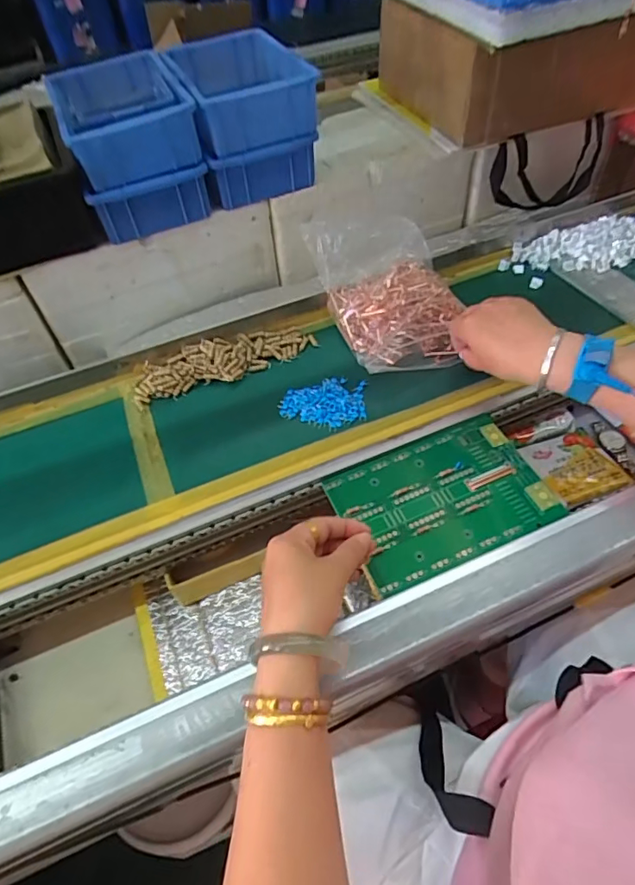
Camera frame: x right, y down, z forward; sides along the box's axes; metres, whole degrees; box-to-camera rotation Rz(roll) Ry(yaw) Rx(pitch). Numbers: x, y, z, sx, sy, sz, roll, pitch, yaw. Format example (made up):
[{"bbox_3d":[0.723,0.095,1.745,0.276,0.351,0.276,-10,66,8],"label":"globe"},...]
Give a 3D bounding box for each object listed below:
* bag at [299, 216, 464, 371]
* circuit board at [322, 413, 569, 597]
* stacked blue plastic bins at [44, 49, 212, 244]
[{"bbox_3d":[0.083,-0.167,0.571,0.134,0.060,0.193,-22,72,-7],"label":"bag"},{"bbox_3d":[0.111,0.048,0.468,0.176,0.004,0.119,-21,55,-12],"label":"circuit board"},{"bbox_3d":[-0.214,-0.346,0.607,0.127,0.113,0.199,-21,55,-11],"label":"stacked blue plastic bins"}]

